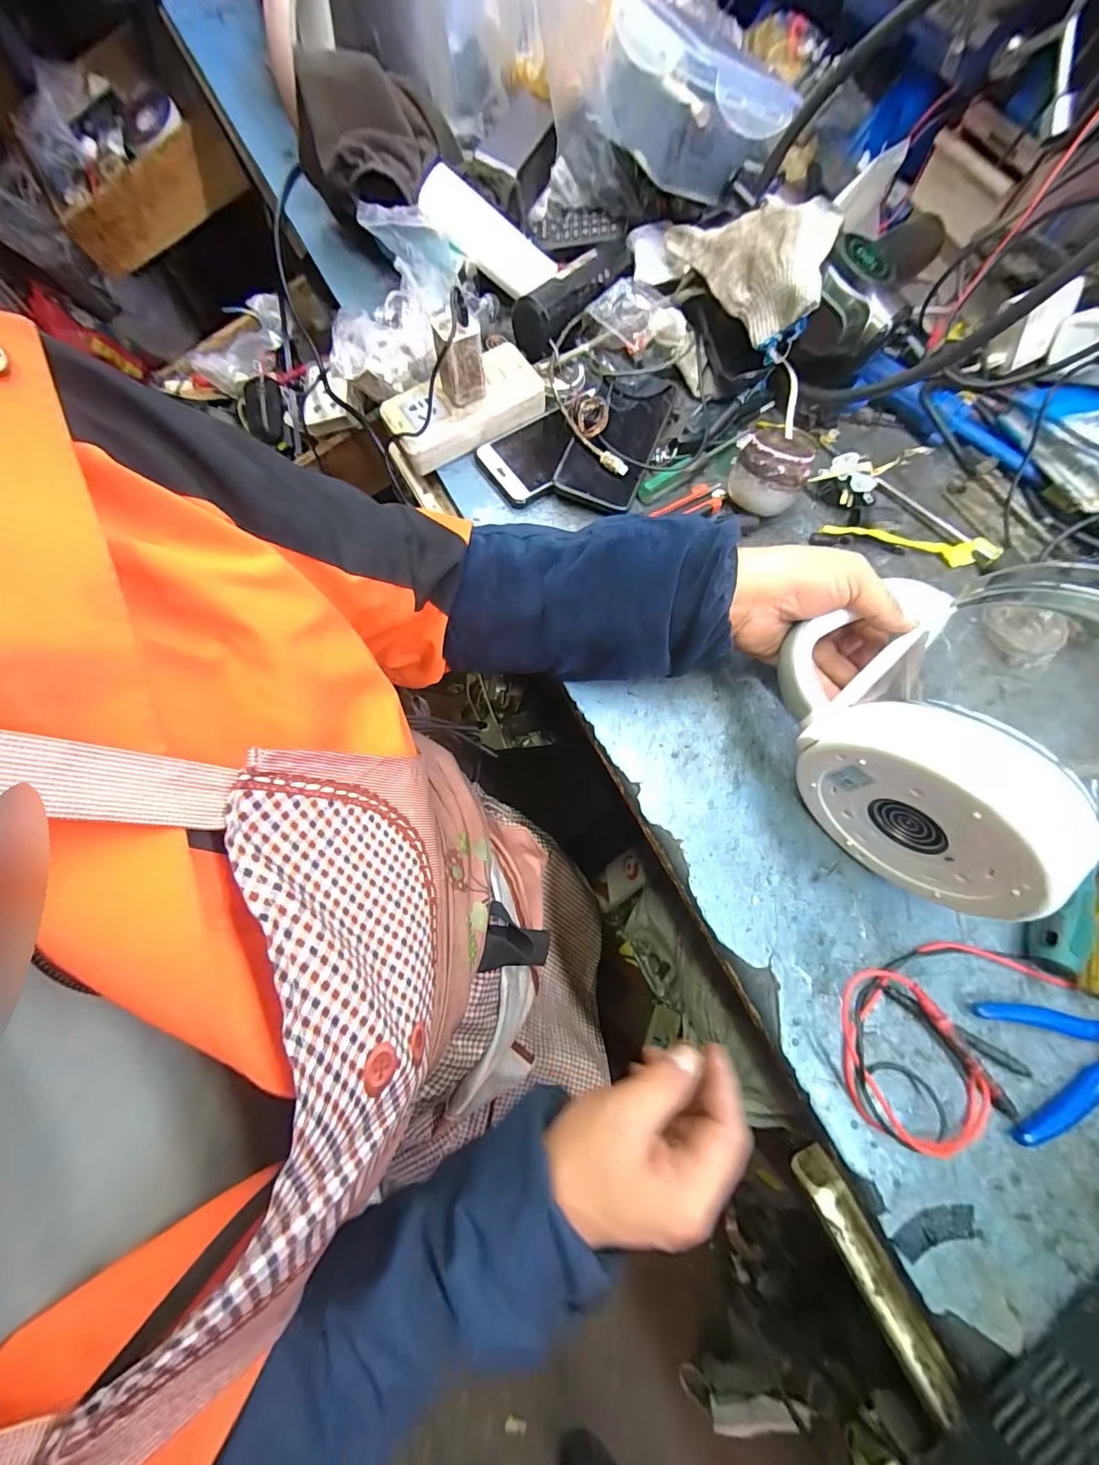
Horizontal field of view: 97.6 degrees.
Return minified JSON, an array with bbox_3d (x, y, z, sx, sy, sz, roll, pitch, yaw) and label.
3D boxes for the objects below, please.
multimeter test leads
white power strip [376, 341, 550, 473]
[{"bbox_3d":[0.279,0.204,0.324,0.165,0.023,0.106,-11,73,-6],"label":"multimeter test leads"},{"bbox_3d":[-0.083,-0.313,0.469,0.148,0.035,0.075,-35,77,-12],"label":"white power strip"}]

